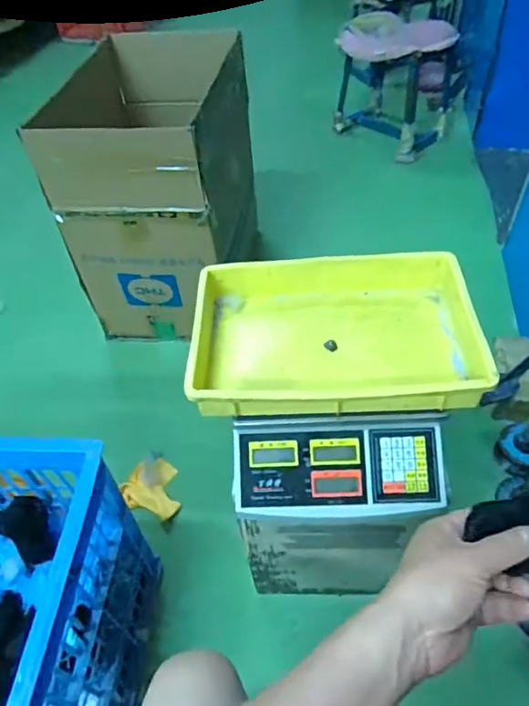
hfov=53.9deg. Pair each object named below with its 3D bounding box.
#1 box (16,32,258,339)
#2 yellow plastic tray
[{"bbox_3d":[-0.241,-0.420,1.355,0.373,0.534,0.551,4,50,8],"label":"box"},{"bbox_3d":[0.088,-0.031,0.693,0.356,0.064,0.252,-1,49,4],"label":"yellow plastic tray"}]

